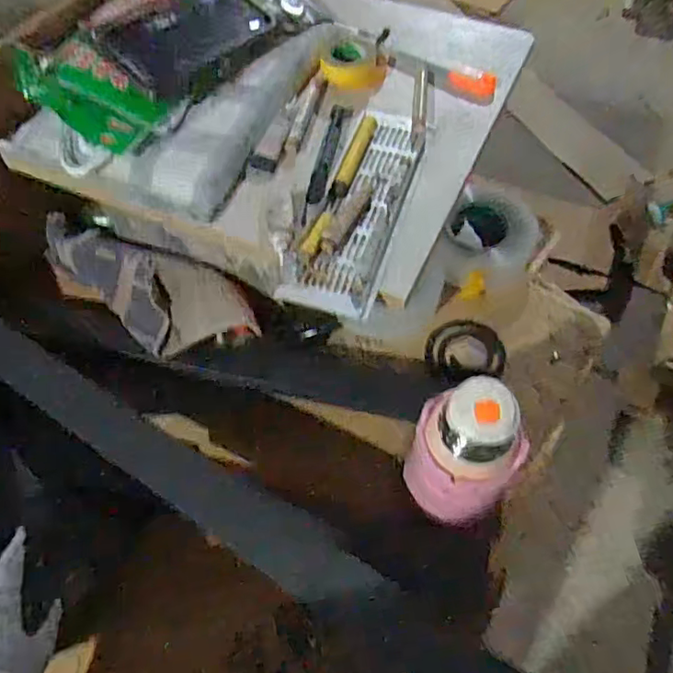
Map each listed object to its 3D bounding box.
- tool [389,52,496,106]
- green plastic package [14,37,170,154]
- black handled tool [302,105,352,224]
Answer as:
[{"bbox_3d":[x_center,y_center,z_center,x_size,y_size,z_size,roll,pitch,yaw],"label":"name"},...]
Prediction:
[{"bbox_3d":[0.115,-0.282,0.633,0.122,0.020,0.025,27,62,15],"label":"tool"},{"bbox_3d":[-0.229,-0.231,0.551,0.133,0.034,0.081,30,63,17],"label":"green plastic package"},{"bbox_3d":[-0.010,-0.170,0.561,0.019,0.012,0.150,11,59,6],"label":"black handled tool"}]

